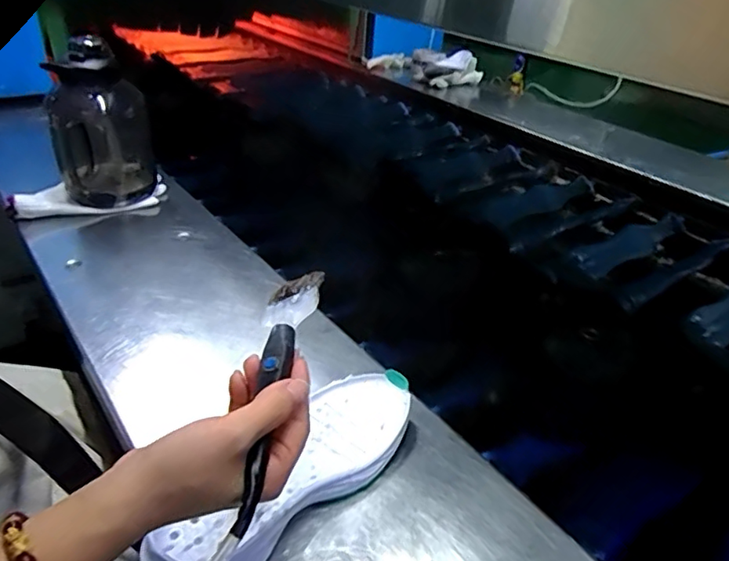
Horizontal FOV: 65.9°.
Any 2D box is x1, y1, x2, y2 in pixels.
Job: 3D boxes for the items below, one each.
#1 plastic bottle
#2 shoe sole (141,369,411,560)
[{"bbox_3d":[-0.361,-0.203,0.772,0.116,0.230,0.089,-6,33,-15],"label":"plastic bottle"},{"bbox_3d":[-0.047,0.148,0.428,0.081,0.048,0.236,22,36,27],"label":"shoe sole"}]

